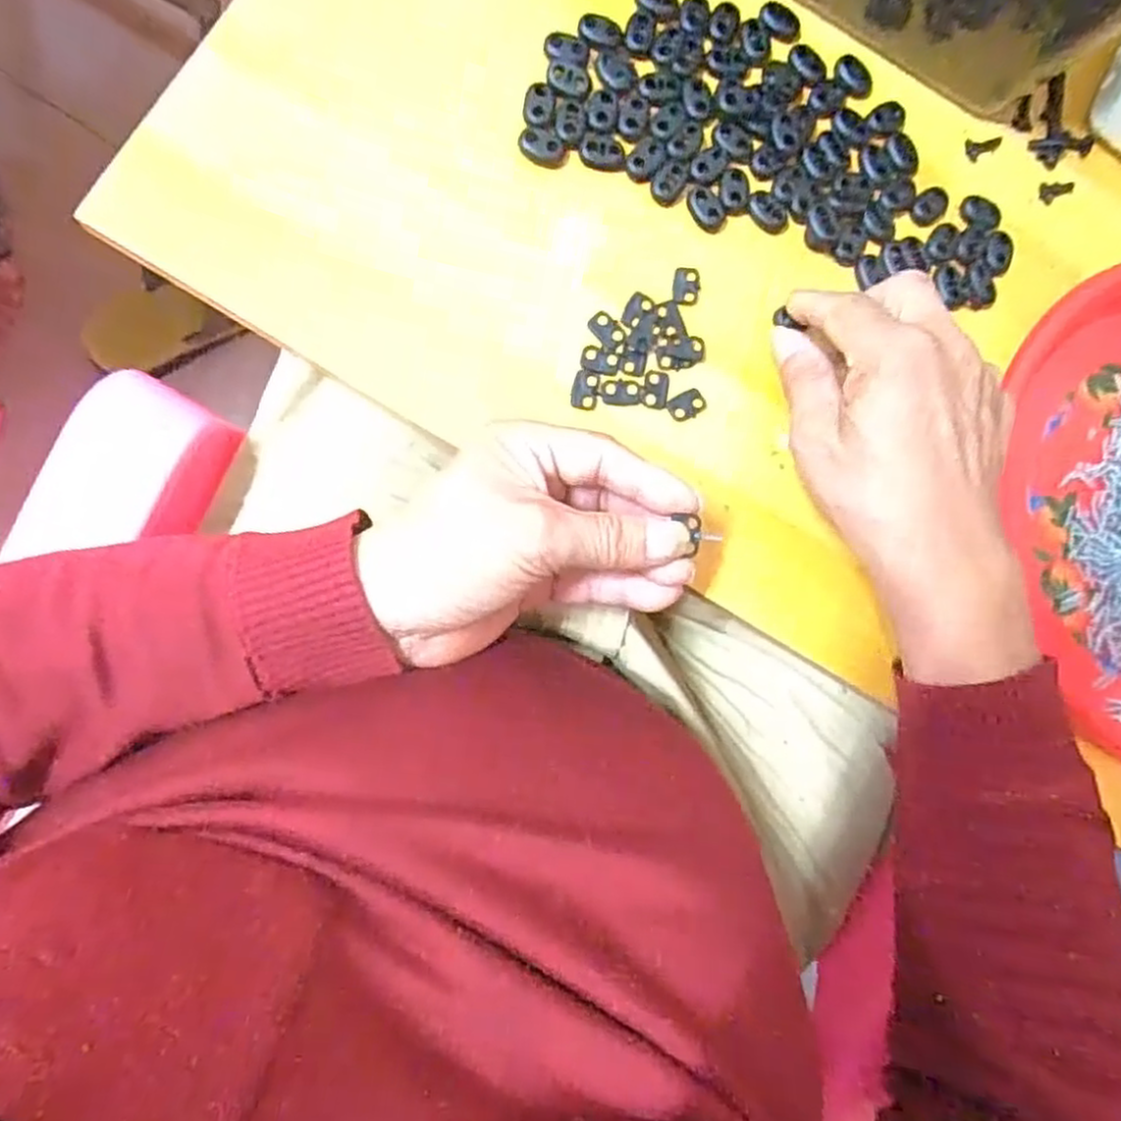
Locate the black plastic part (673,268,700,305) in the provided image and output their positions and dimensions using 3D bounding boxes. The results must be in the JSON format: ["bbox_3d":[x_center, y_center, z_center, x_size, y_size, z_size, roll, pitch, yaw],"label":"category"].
[{"bbox_3d":[0.061,-0.131,0.350,0.013,0.004,0.018,5,85,-4],"label":"black plastic part"}]

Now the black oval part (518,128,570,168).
[{"bbox_3d":[-0.008,-0.193,0.342,0.023,0.006,0.013,18,84,-3],"label":"black oval part"}]

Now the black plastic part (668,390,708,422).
[{"bbox_3d":[0.060,-0.073,0.344,0.017,0.004,0.011,-31,88,-6],"label":"black plastic part"}]

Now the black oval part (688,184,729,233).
[{"bbox_3d":[0.070,-0.168,0.352,0.015,0.005,0.023,-38,89,-7],"label":"black oval part"}]

